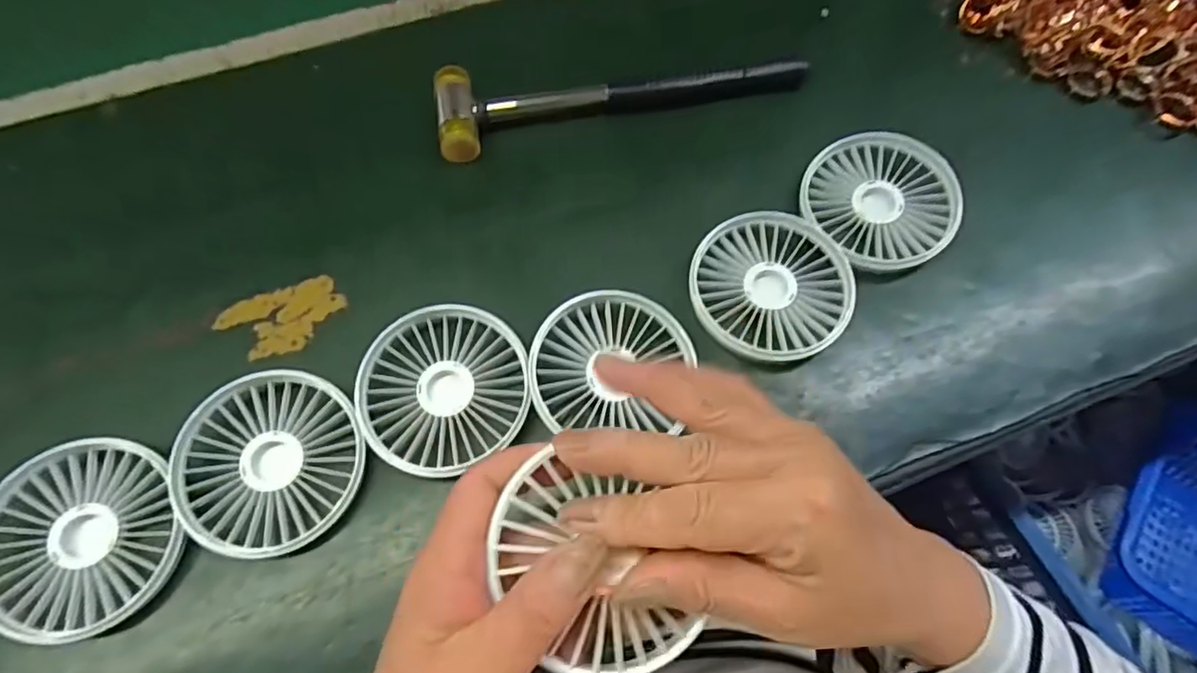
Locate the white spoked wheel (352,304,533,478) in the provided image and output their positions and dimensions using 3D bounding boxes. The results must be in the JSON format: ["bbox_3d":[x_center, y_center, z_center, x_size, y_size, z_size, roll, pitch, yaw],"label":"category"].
[{"bbox_3d":[-0.081,0.026,0.319,0.083,0.014,0.088,0,70,0],"label":"white spoked wheel"}]

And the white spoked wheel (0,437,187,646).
[{"bbox_3d":[-0.244,0.094,0.285,0.082,0.020,0.089,0,70,0],"label":"white spoked wheel"}]

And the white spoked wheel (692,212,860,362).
[{"bbox_3d":[0.096,-0.030,0.340,0.085,0.013,0.089,0,70,0],"label":"white spoked wheel"}]

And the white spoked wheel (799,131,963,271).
[{"bbox_3d":[0.168,-0.083,0.360,0.082,0.014,0.088,0,70,0],"label":"white spoked wheel"}]

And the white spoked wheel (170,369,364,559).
[{"bbox_3d":[-0.162,0.061,0.301,0.083,0.016,0.091,0,70,0],"label":"white spoked wheel"}]

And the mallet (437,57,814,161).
[{"bbox_3d":[0.016,-0.156,0.393,0.237,0.027,0.062,-9,70,-4],"label":"mallet"}]

